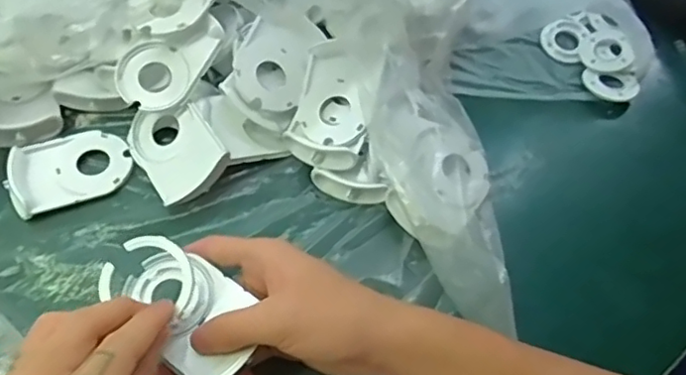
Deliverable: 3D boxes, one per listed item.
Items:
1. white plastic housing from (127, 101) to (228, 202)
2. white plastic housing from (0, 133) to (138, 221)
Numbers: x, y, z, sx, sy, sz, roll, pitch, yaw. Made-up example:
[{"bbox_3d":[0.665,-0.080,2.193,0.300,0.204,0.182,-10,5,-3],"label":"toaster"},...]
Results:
[{"bbox_3d":[-0.118,-0.027,0.424,0.059,0.017,0.079,-42,64,5],"label":"white plastic housing"},{"bbox_3d":[-0.195,-0.015,0.425,0.080,0.014,0.058,-18,61,-13],"label":"white plastic housing"}]

